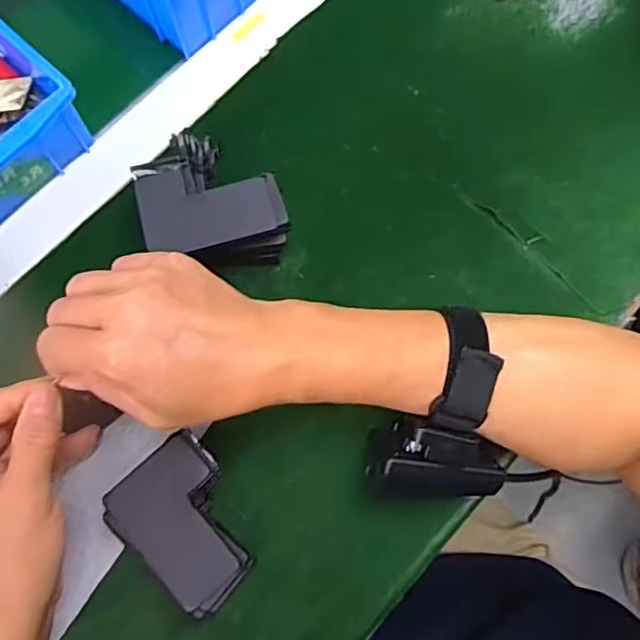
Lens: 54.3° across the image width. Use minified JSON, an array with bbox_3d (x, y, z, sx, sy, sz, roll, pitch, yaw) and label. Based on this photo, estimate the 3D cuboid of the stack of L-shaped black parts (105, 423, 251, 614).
[{"bbox_3d":[-0.071,0.110,0.344,0.083,0.029,0.062,43,79,11],"label":"stack of L-shaped black parts"}]

